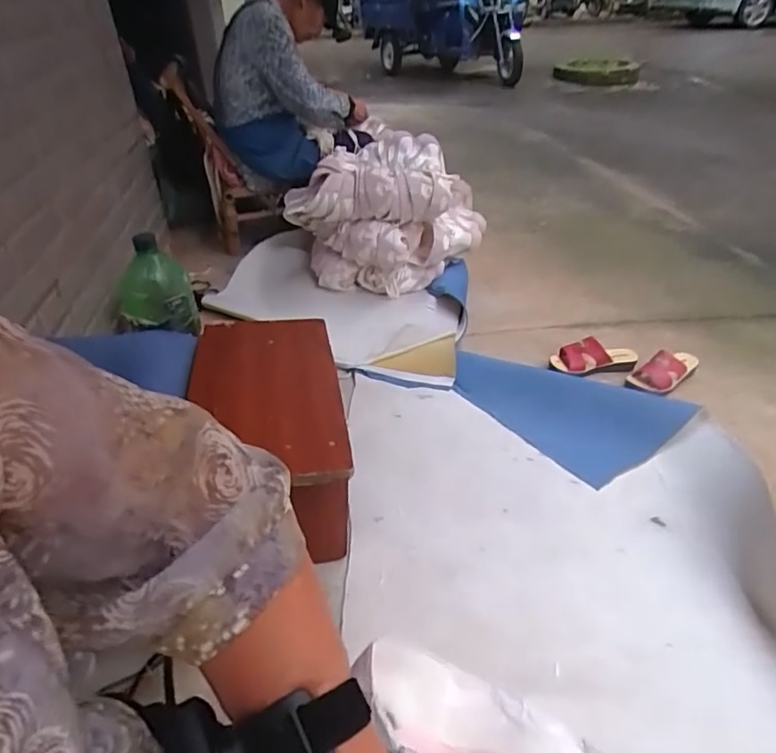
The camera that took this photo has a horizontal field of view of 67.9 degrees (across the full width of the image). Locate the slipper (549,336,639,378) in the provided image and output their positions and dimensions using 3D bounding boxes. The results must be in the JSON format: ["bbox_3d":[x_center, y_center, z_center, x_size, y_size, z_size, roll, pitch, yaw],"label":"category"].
[{"bbox_3d":[0.504,-0.049,1.415,0.197,0.081,0.095,-7,36,-11],"label":"slipper"}]

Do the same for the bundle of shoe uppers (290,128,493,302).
[{"bbox_3d":[0.003,-0.473,1.714,0.494,0.385,0.346,-19,40,-27],"label":"bundle of shoe uppers"}]

